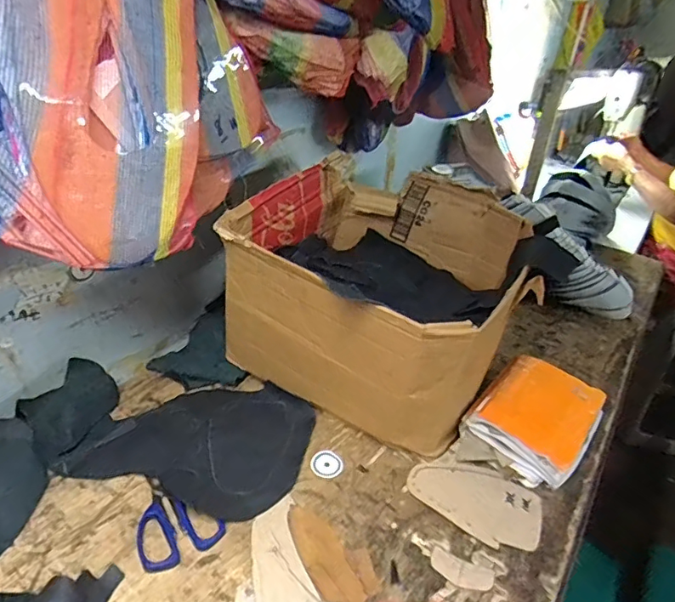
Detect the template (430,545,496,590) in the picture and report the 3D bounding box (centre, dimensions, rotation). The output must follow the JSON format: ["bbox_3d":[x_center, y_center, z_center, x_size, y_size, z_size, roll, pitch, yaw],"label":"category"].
[{"bbox_3d":[0.130,0.283,0.530,0.065,0.004,0.032,16,33,21],"label":"template"}]

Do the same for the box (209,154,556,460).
[{"bbox_3d":[0.089,-0.020,0.790,0.374,0.259,0.452,17,33,22],"label":"box"}]

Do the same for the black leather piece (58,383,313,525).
[{"bbox_3d":[-0.176,0.175,0.667,0.269,0.015,0.208,10,31,12],"label":"black leather piece"}]

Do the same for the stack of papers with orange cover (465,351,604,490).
[{"bbox_3d":[0.283,0.156,0.707,0.136,0.056,0.198,25,36,32],"label":"stack of papers with orange cover"}]

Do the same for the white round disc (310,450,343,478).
[{"bbox_3d":[-0.013,0.207,0.645,0.040,0.004,0.039,2,30,-1],"label":"white round disc"}]

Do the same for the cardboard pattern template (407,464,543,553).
[{"bbox_3d":[0.163,0.240,0.605,0.152,0.006,0.095,13,32,13],"label":"cardboard pattern template"}]

